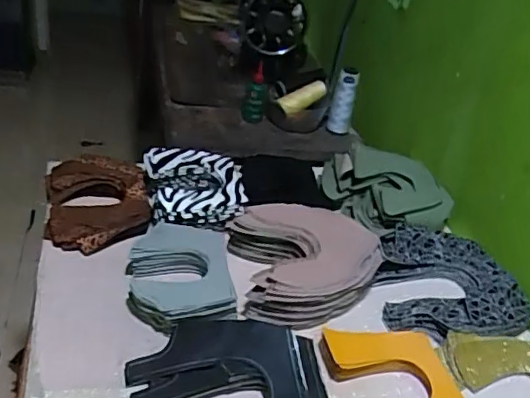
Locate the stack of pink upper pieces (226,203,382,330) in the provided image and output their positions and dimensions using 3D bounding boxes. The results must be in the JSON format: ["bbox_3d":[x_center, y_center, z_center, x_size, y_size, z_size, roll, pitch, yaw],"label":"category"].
[{"bbox_3d":[0.054,0.079,0.734,0.178,0.055,0.175,0,34,-15],"label":"stack of pink upper pieces"}]

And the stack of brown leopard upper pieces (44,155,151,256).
[{"bbox_3d":[-0.236,0.002,0.801,0.134,0.041,0.174,-2,35,-18],"label":"stack of brown leopard upper pieces"}]

